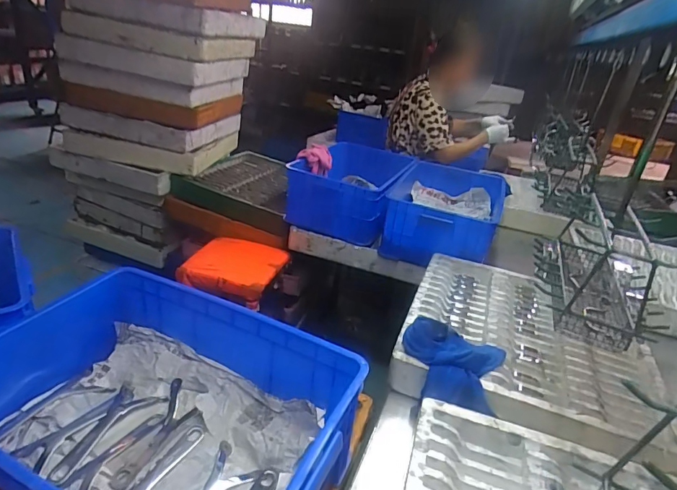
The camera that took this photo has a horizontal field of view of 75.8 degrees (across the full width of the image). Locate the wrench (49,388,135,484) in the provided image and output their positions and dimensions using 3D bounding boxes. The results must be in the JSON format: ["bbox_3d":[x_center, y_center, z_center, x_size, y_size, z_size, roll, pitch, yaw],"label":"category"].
[{"bbox_3d":[-0.380,0.292,0.688,0.033,0.008,0.187,10,27,6],"label":"wrench"}]

